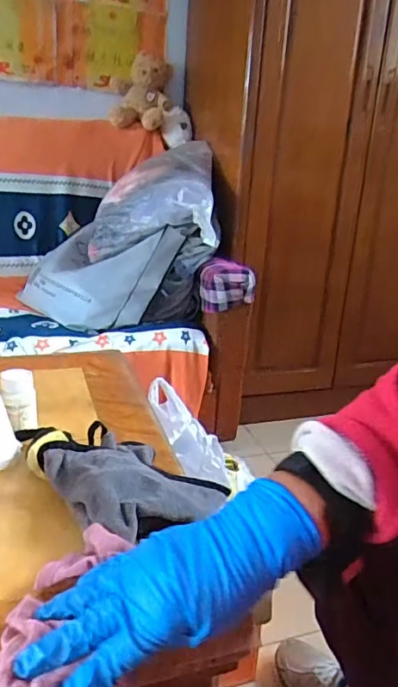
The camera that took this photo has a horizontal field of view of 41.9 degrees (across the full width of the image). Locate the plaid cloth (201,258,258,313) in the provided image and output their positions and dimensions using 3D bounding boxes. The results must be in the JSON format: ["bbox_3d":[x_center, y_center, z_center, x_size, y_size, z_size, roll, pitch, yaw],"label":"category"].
[{"bbox_3d":[0.074,-0.153,1.399,0.147,0.119,0.134,4,18,-1],"label":"plaid cloth"}]

